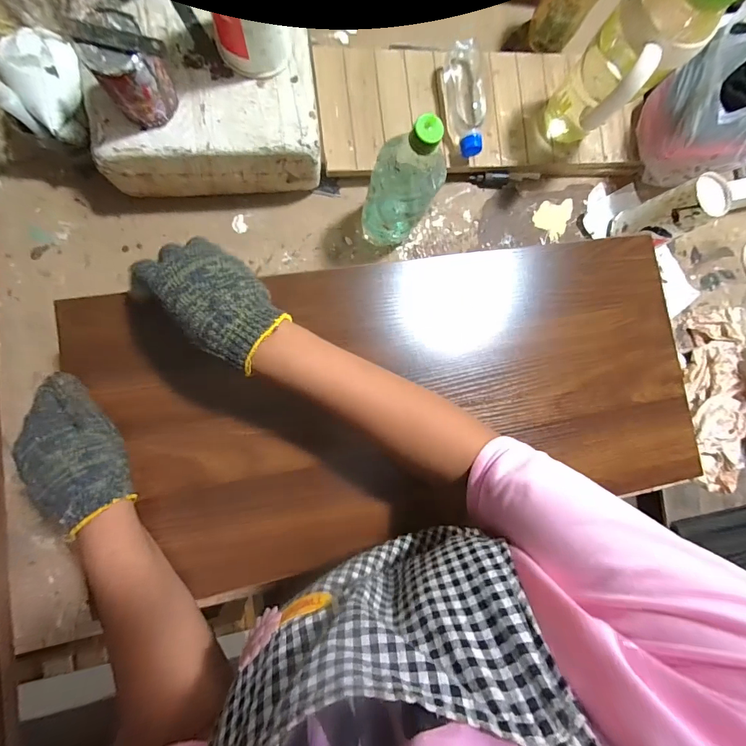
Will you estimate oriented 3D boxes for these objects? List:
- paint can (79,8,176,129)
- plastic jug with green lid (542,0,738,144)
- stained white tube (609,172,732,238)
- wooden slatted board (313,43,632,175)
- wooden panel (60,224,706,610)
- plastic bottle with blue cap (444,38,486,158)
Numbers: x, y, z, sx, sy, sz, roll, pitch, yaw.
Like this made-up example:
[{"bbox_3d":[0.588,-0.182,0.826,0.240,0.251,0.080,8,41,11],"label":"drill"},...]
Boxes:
[{"bbox_3d":[-0.245,-0.305,0.373,0.058,0.074,0.063,0,91,-8],"label":"paint can"},{"bbox_3d":[0.302,-0.381,0.449,0.120,0.235,0.094,-36,95,-6],"label":"plastic jug with green lid"},{"bbox_3d":[0.434,-0.237,0.543,0.063,0.133,0.066,1,90,-33],"label":"stained white tube"},{"bbox_3d":[0.174,-0.396,0.552,0.502,0.038,0.181,-6,92,-8],"label":"wooden slatted board"},{"bbox_3d":[0.058,0.026,0.422,0.675,0.026,0.318,-10,87,-9],"label":"wooden panel"},{"bbox_3d":[0.132,-0.392,0.526,0.052,0.039,0.156,-6,91,-8],"label":"plastic bottle with blue cap"}]

